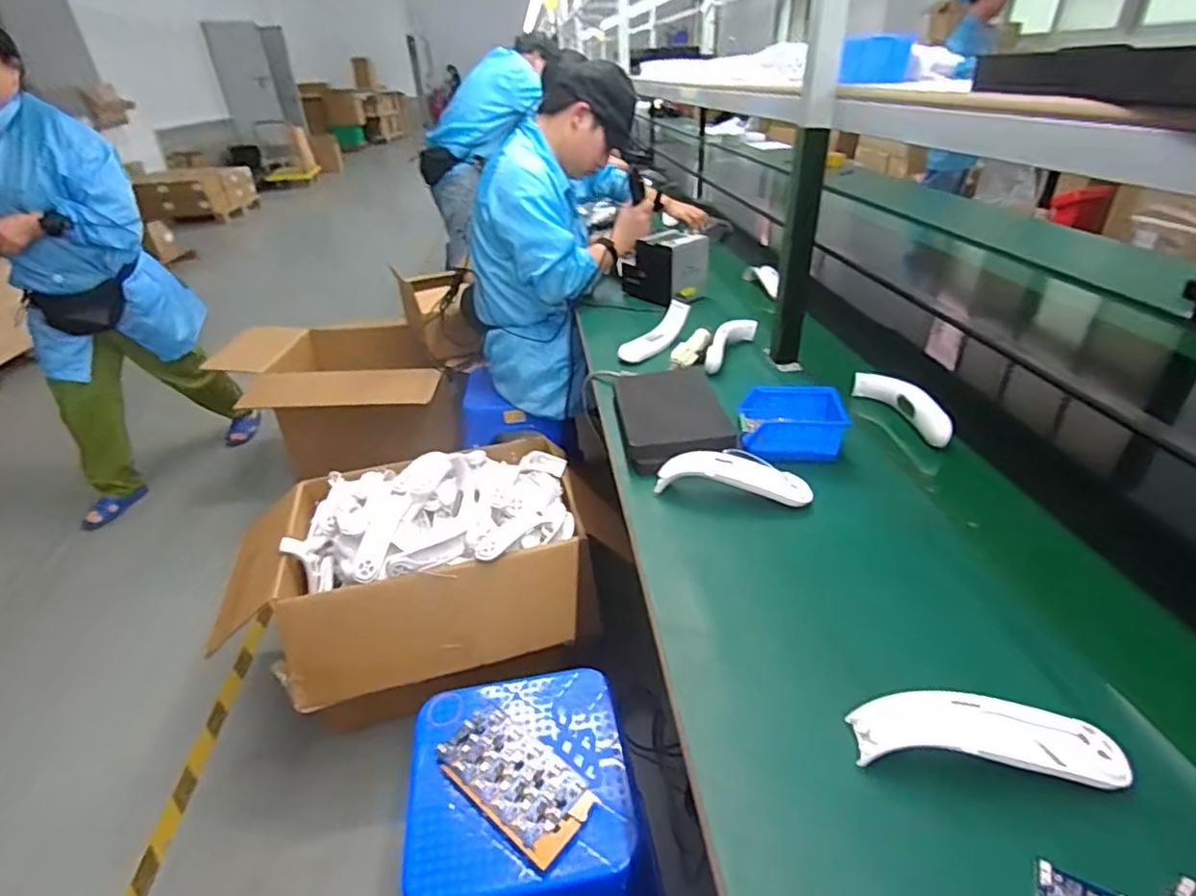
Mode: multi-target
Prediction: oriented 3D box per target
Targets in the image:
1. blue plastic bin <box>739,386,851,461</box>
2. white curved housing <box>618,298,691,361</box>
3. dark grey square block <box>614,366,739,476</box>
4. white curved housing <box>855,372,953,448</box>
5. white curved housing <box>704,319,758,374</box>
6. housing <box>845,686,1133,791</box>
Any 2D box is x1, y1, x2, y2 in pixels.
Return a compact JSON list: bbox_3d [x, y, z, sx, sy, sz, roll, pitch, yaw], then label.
[{"bbox_3d":[0.282,-0.036,0.887,0.142,0.061,0.116,4,33,11],"label":"blue plastic bin"},{"bbox_3d":[0.122,-0.225,1.222,0.063,0.045,0.205,22,52,34],"label":"white curved housing"},{"bbox_3d":[0.113,-0.053,0.946,0.158,0.034,0.259,-7,32,-5],"label":"dark grey square block"},{"bbox_3d":[0.486,-0.070,0.964,0.045,0.045,0.196,-12,33,-12],"label":"white curved housing"},{"bbox_3d":[0.251,-0.205,1.169,0.042,0.047,0.195,18,38,31],"label":"white curved housing"},{"bbox_3d":[0.310,0.229,0.489,0.189,0.036,0.059,2,33,9],"label":"housing"}]

